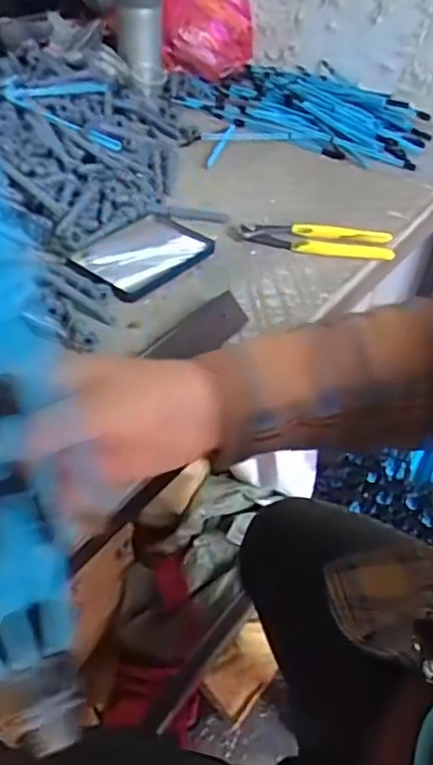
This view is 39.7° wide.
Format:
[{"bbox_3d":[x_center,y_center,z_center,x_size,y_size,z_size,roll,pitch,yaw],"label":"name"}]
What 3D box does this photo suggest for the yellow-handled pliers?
[{"bbox_3d":[0.102,-0.157,0.654,0.176,0.016,0.049,10,44,5],"label":"yellow-handled pliers"}]

